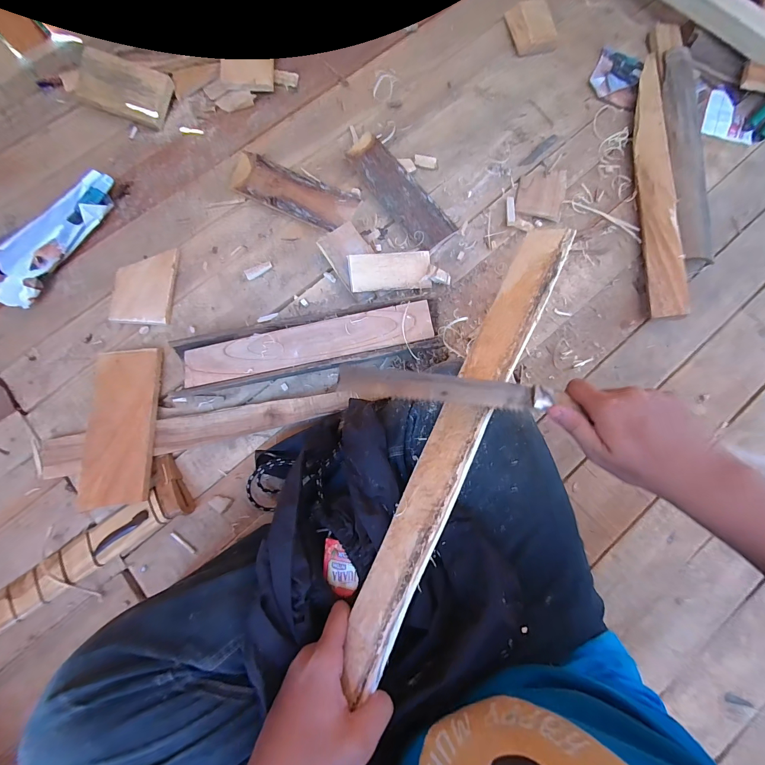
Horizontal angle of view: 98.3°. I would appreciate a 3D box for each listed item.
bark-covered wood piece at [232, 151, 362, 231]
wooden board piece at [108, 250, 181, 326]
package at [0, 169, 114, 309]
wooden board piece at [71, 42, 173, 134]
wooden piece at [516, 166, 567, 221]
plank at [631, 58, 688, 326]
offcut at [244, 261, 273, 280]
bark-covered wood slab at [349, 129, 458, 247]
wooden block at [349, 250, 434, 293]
[{"bbox_3d":[-0.163,-0.350,0.611,0.246,0.023,0.081,26,79,5],"label":"bark-covered wood piece"},{"bbox_3d":[-0.408,-0.164,0.572,0.092,0.024,0.134,2,78,1],"label":"wooden board piece"},{"bbox_3d":[-0.565,-0.251,0.572,0.084,0.049,0.272,24,79,5],"label":"package"},{"bbox_3d":[-0.487,-0.556,0.624,0.154,0.018,0.103,16,95,-8],"label":"wooden board piece"},{"bbox_3d":[0.294,-0.352,0.611,0.083,0.009,0.108,14,79,3],"label":"wooden piece"},{"bbox_3d":[0.489,-0.367,0.601,0.047,0.049,0.533,5,78,1],"label":"plank"},{"bbox_3d":[-0.218,-0.198,0.584,0.048,0.005,0.020,-24,79,-5],"label":"offcut"},{"bbox_3d":[0.027,-0.348,0.603,0.073,0.030,0.249,-37,81,-7],"label":"bark-covered wood slab"},{"bbox_3d":[0.013,-0.189,0.562,0.137,0.013,0.060,-6,101,-6],"label":"wooden block"}]

